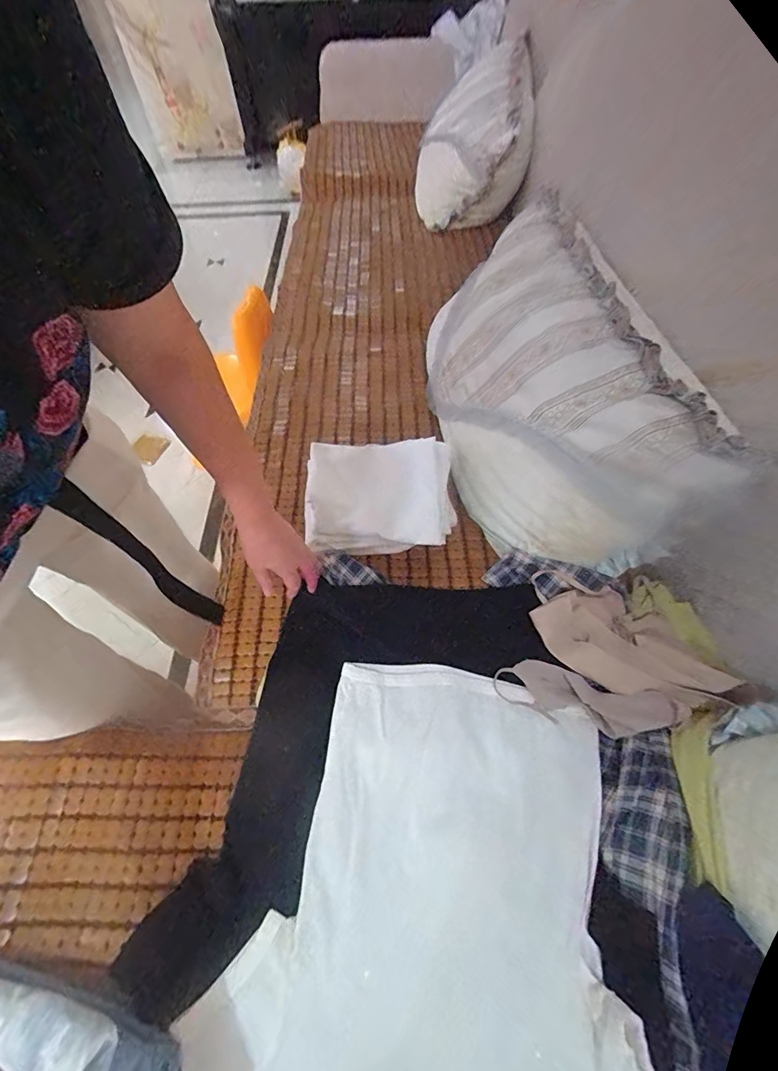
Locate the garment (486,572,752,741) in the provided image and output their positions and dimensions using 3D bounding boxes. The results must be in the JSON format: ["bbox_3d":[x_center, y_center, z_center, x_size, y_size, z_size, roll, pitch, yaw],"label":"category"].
[{"bbox_3d":[0.297,0.153,0.596,0.241,0.088,0.207,19,59,14],"label":"garment"}]

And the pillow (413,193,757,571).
[{"bbox_3d":[0.251,-0.264,0.785,0.367,0.150,0.723,-34,54,30],"label":"pillow"}]

